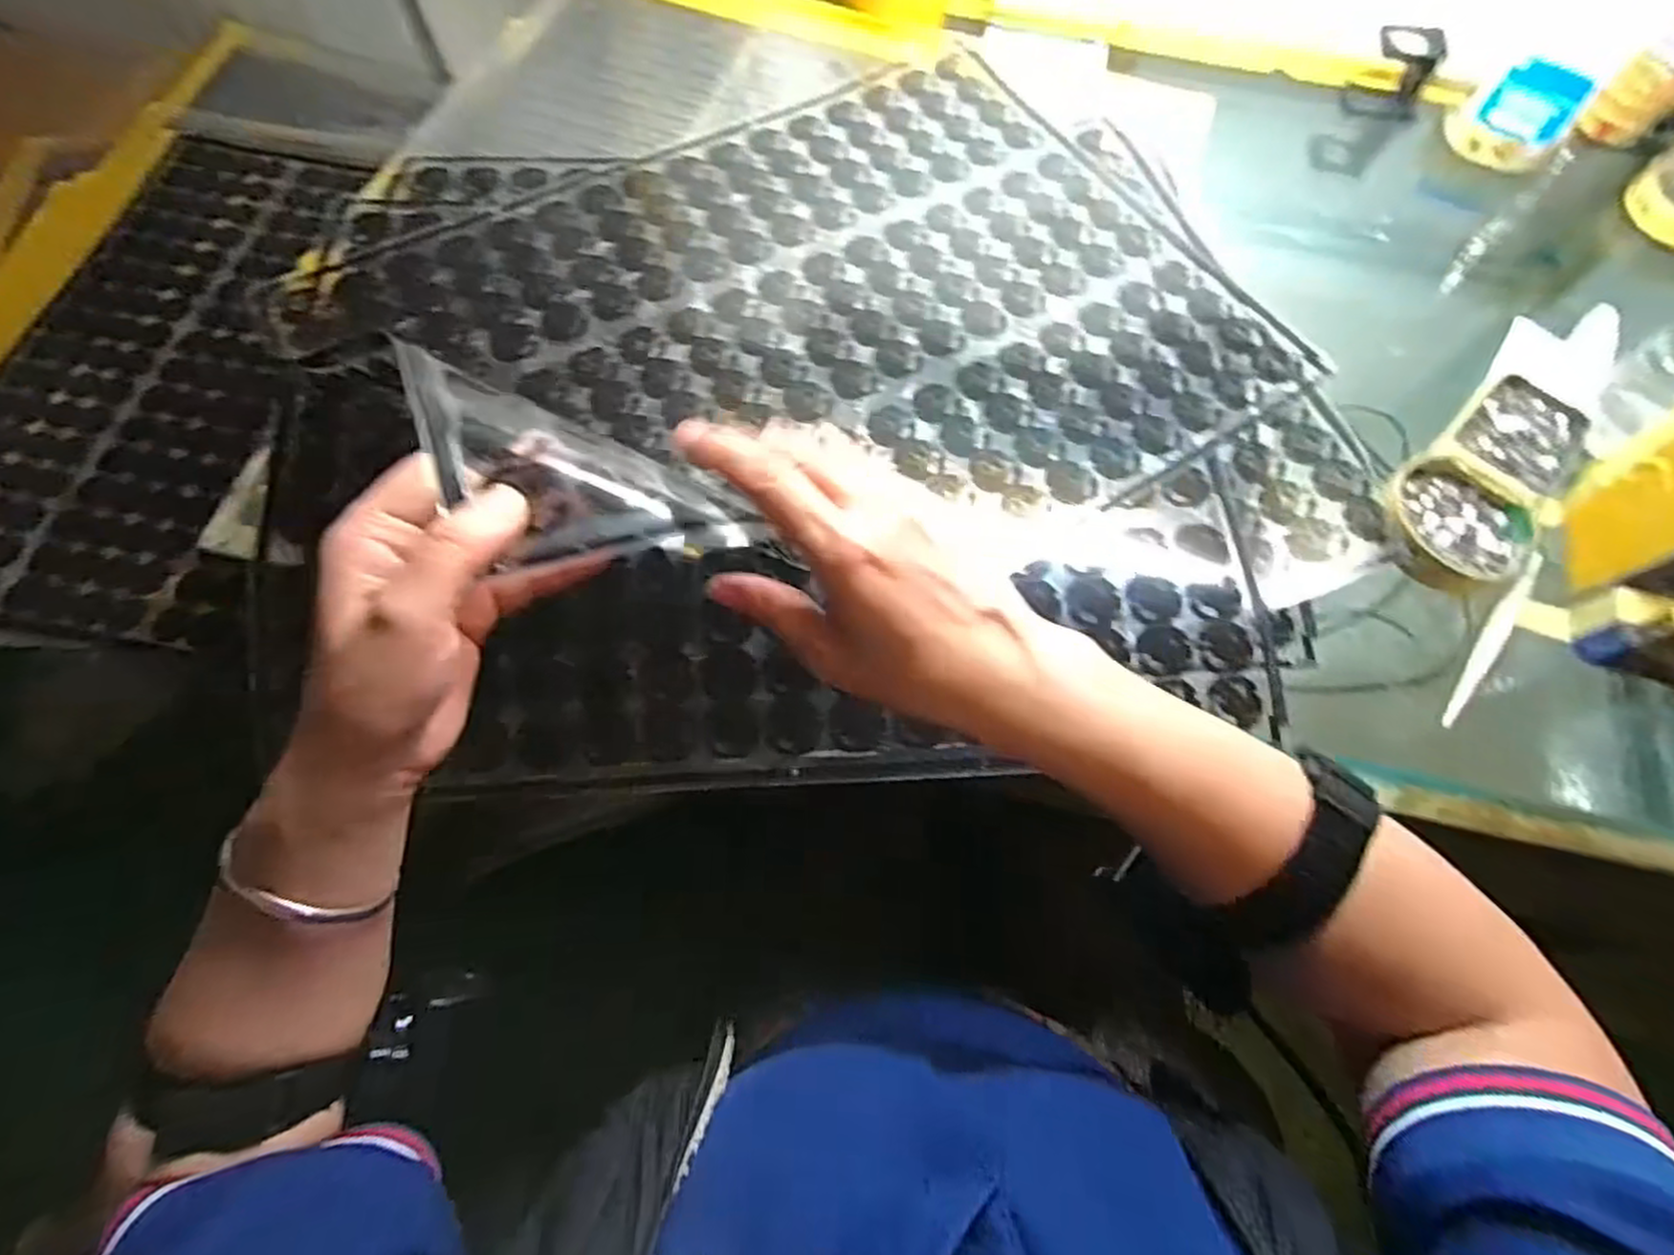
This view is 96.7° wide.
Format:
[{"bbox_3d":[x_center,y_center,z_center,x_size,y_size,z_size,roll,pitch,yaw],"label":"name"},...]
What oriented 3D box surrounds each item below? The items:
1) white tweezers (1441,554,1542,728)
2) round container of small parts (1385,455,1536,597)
[{"bbox_3d":[0.363,0.006,0.412,0.010,0.016,0.126,38,69,13],"label":"white tweezers"},{"bbox_3d":[0.359,-0.057,0.431,0.084,0.019,0.078,1,66,-2],"label":"round container of small parts"}]

